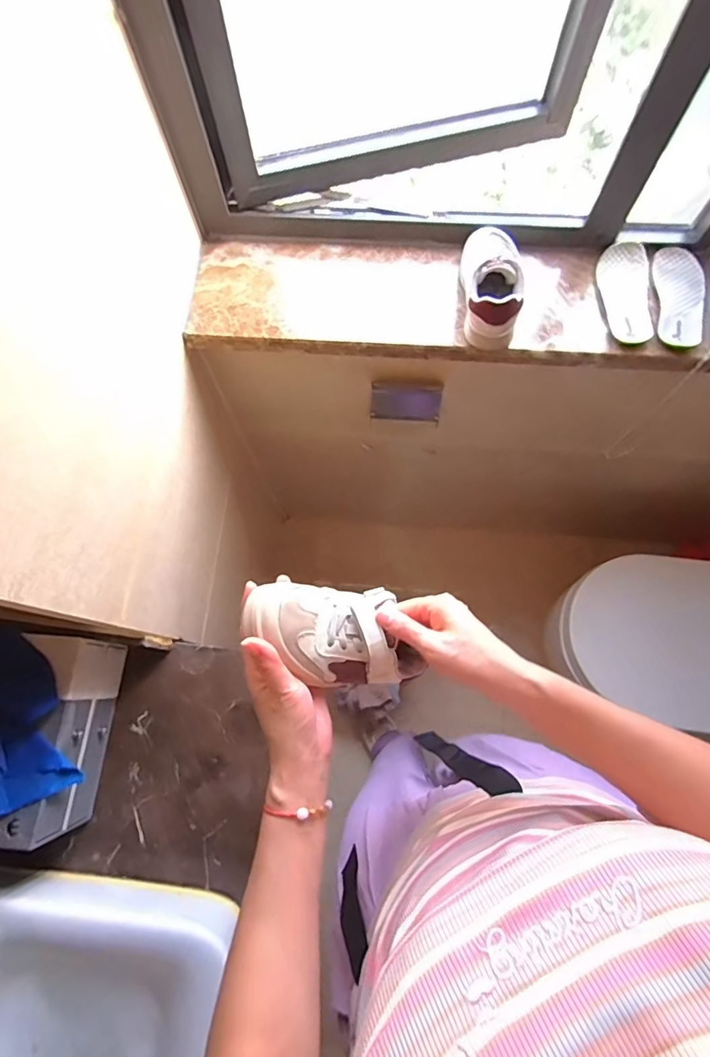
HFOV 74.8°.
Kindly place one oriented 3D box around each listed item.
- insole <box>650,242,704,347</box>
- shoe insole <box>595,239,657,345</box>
[{"bbox_3d":[0.481,-0.340,0.680,0.070,0.013,0.186,9,72,4],"label":"insole"},{"bbox_3d":[0.399,-0.353,0.682,0.072,0.010,0.182,4,72,3],"label":"shoe insole"}]

